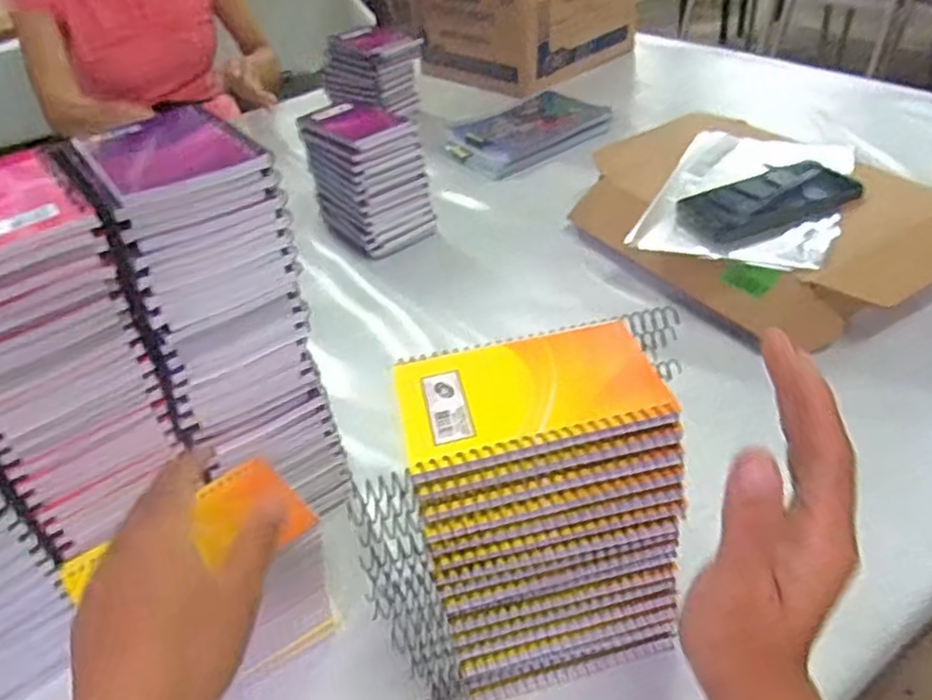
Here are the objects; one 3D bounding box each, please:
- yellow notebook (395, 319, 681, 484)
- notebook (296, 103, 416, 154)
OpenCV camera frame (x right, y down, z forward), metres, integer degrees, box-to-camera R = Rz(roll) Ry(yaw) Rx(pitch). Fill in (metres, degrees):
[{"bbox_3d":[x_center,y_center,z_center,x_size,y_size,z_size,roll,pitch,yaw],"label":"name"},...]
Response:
[{"bbox_3d":[0.030,0.019,0.355,0.126,0.007,0.086,-12,40,-5],"label":"yellow notebook"},{"bbox_3d":[-0.130,-0.262,0.812,0.087,0.013,0.129,-32,46,-27],"label":"notebook"}]

